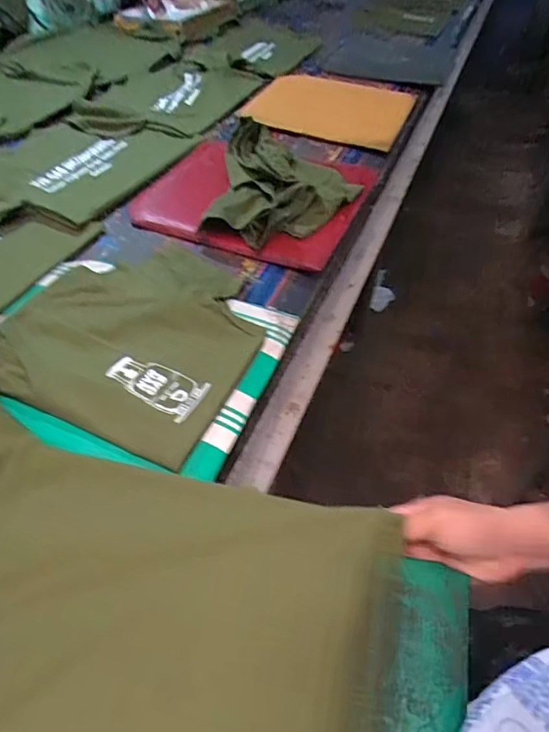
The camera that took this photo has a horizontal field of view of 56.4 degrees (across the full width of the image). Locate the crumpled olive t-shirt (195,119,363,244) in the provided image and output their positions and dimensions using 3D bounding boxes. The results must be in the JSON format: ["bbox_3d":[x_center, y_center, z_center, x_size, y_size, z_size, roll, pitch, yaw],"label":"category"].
[{"bbox_3d":[0.019,-0.349,1.003,0.280,0.105,0.336,6,46,4],"label":"crumpled olive t-shirt"}]

